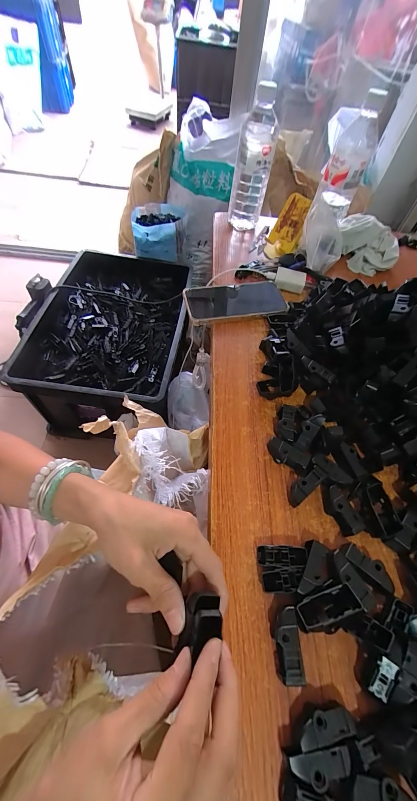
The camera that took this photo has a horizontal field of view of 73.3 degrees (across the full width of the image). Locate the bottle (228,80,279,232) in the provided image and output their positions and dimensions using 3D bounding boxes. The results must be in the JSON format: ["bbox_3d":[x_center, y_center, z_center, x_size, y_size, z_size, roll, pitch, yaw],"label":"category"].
[{"bbox_3d":[0.081,-0.438,0.529,0.065,0.207,0.062,1,57,-6],"label":"bottle"}]

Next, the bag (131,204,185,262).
[{"bbox_3d":[-0.181,-0.624,1.032,0.188,0.111,0.186,-2,58,-8],"label":"bag"}]

